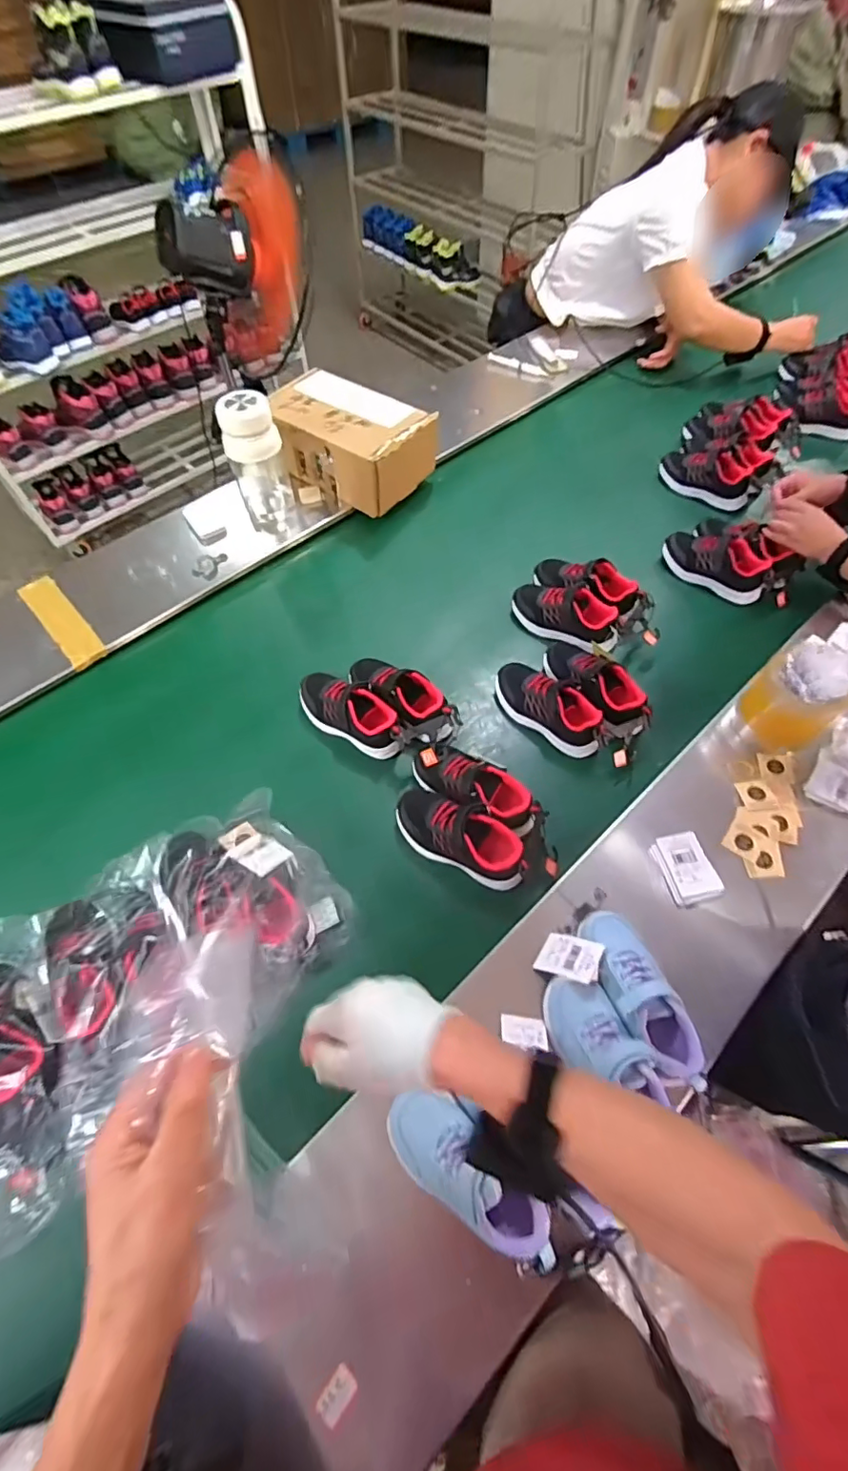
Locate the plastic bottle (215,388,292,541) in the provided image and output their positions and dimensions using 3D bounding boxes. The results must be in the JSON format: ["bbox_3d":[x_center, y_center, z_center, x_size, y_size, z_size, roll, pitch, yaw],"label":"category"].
[{"bbox_3d":[-0.305,-0.504,0.988,0.093,0.236,0.106,-14,60,-7],"label":"plastic bottle"}]

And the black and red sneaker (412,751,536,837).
[{"bbox_3d":[0.073,0.073,0.753,0.191,0.081,0.079,22,62,13],"label":"black and red sneaker"}]

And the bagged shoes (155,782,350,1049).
[{"bbox_3d":[-0.223,0.193,0.670,0.187,0.117,0.239,-38,66,-19],"label":"bagged shoes"}]

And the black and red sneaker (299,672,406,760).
[{"bbox_3d":[-0.110,-0.037,0.809,0.188,0.063,0.072,27,63,15],"label":"black and red sneaker"}]

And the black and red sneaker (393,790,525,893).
[{"bbox_3d":[0.048,0.135,0.717,0.189,0.084,0.080,28,64,16],"label":"black and red sneaker"}]

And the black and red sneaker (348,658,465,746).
[{"bbox_3d":[-0.035,-0.054,0.838,0.202,0.094,0.080,37,66,20],"label":"black and red sneaker"}]

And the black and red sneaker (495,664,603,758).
[{"bbox_3d":[0.192,-0.044,0.830,0.076,0.073,0.192,-37,66,-19],"label":"black and red sneaker"}]

